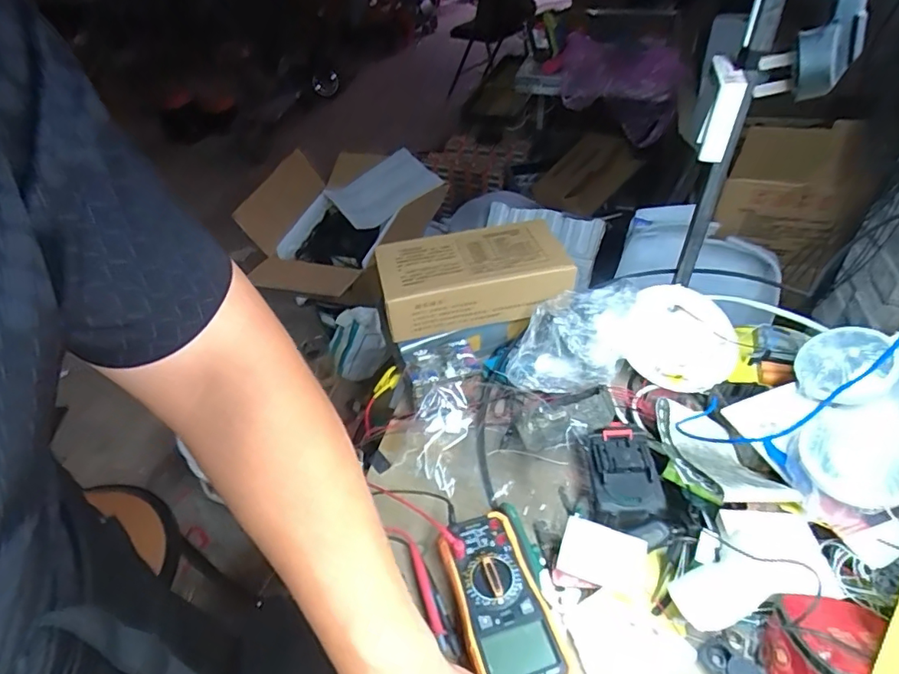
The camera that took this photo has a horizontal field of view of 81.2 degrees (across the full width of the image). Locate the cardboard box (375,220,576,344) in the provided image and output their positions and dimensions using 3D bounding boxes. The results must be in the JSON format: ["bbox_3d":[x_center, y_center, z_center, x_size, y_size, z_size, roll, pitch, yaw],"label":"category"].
[{"bbox_3d":[0.034,-0.083,0.746,0.257,0.074,0.139,-10,43,-5],"label":"cardboard box"}]

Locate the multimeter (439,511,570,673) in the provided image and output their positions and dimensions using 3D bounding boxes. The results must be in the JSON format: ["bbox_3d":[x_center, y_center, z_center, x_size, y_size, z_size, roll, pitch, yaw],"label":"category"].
[{"bbox_3d":[0.049,0.262,0.516,0.086,0.044,0.173,-13,43,-8],"label":"multimeter"}]

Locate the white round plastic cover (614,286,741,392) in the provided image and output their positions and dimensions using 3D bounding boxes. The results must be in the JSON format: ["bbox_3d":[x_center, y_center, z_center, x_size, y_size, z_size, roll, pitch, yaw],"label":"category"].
[{"bbox_3d":[0.318,-0.002,0.734,0.159,0.034,0.151,26,61,7],"label":"white round plastic cover"}]

